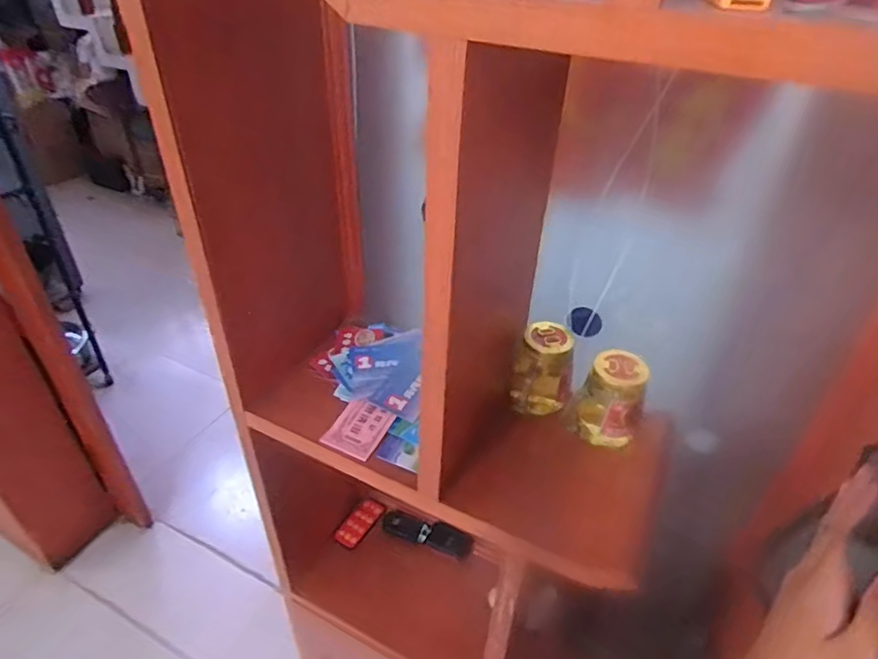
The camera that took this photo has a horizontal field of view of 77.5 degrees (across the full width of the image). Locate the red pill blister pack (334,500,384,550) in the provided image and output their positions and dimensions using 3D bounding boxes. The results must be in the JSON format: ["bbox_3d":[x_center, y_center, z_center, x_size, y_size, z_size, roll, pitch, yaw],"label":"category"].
[{"bbox_3d":[-0.126,0.307,0.869,0.038,0.010,0.082,42,71,-3],"label":"red pill blister pack"}]

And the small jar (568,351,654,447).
[{"bbox_3d":[0.165,0.068,0.521,0.054,0.080,0.051,2,37,-1],"label":"small jar"}]

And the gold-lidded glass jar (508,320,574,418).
[{"bbox_3d":[0.106,0.038,0.549,0.057,0.072,0.069,10,37,10],"label":"gold-lidded glass jar"}]

